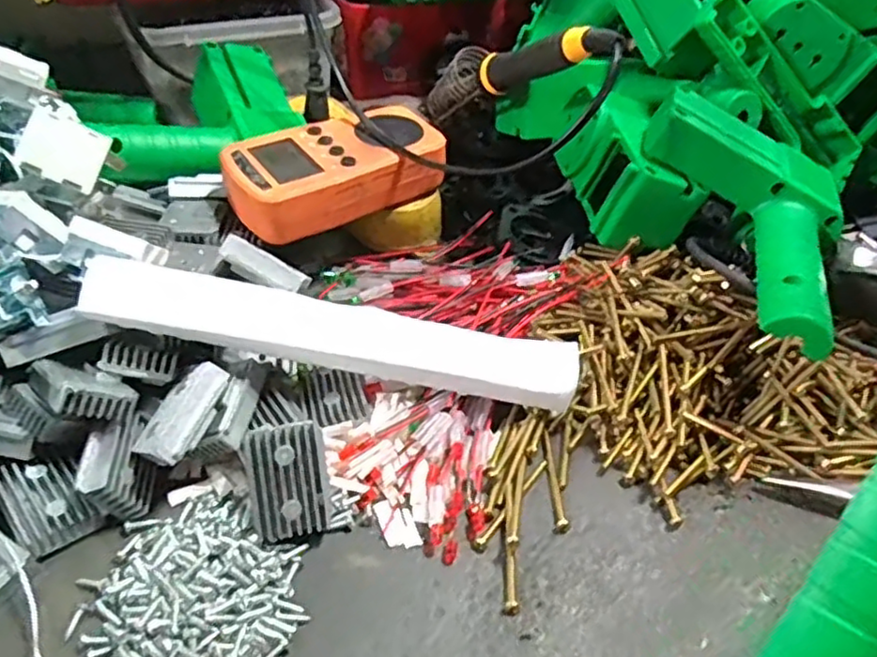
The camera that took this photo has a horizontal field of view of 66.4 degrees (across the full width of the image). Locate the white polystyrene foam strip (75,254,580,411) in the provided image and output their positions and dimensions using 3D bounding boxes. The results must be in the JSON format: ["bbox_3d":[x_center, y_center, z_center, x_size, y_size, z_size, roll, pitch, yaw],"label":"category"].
[{"bbox_3d":[-0.042,0.004,0.311,0.222,0.024,0.025,12,42,-13],"label":"white polystyrene foam strip"}]

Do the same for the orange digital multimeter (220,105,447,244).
[{"bbox_3d":[-0.061,-0.097,0.399,0.127,0.031,0.065,-23,50,-26],"label":"orange digital multimeter"}]

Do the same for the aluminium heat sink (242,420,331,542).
[{"bbox_3d":[-0.064,0.064,0.288,0.032,0.018,0.045,-11,89,-20],"label":"aluminium heat sink"}]

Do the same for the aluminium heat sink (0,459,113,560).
[{"bbox_3d":[-0.167,0.073,0.288,0.029,0.014,0.044,-31,54,-31],"label":"aluminium heat sink"}]

